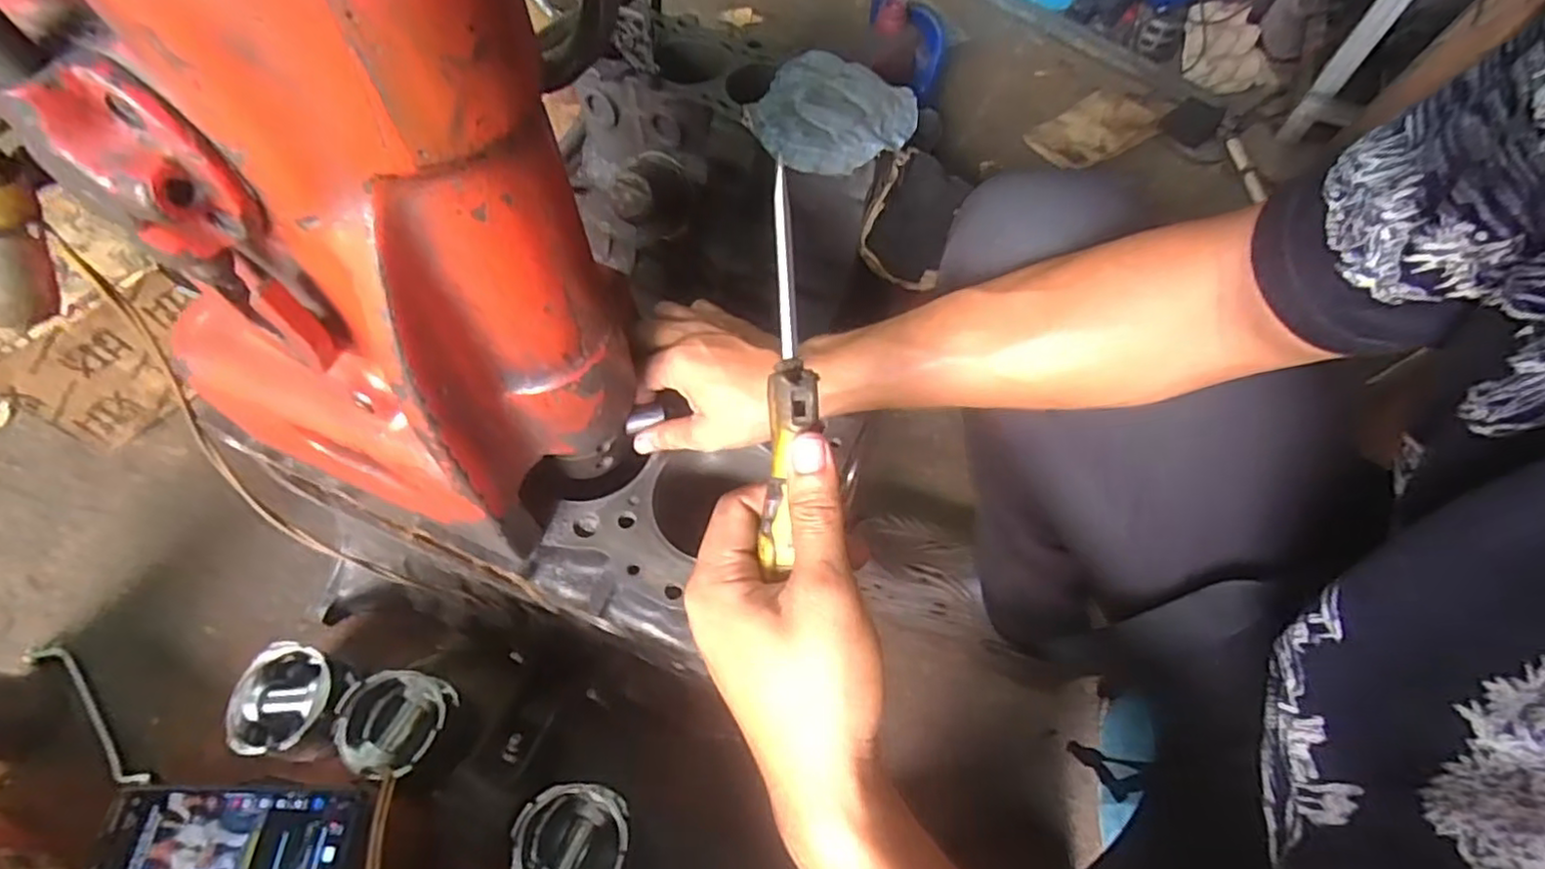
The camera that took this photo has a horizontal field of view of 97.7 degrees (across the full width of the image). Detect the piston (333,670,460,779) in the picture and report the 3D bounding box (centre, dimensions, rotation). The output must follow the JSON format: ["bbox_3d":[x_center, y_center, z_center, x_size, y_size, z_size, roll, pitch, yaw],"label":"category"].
[{"bbox_3d":[-0.349,0.275,0.637,0.094,0.077,0.087,0,60,0],"label":"piston"}]

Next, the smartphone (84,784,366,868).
[{"bbox_3d":[-0.362,0.274,0.443,0.162,0.010,0.077,0,60,0],"label":"smartphone"}]

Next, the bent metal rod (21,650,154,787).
[{"bbox_3d":[-0.682,0.275,0.670,0.220,0.018,0.029,34,65,17],"label":"bent metal rod"}]

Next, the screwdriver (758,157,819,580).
[{"bbox_3d":[0.008,-0.025,0.269,0.020,0.017,0.159,2,90,0],"label":"screwdriver"}]

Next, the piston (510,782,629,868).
[{"bbox_3d":[-0.172,0.351,0.582,0.088,0.066,0.083,0,60,0],"label":"piston"}]

